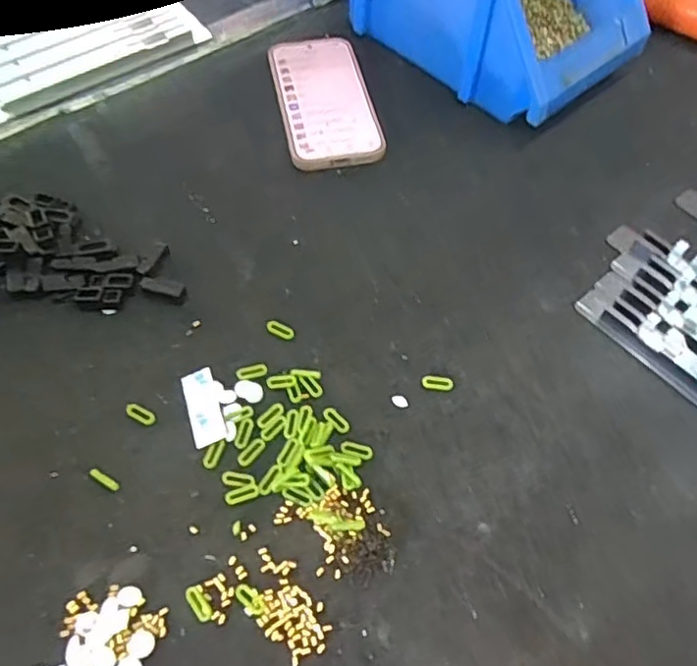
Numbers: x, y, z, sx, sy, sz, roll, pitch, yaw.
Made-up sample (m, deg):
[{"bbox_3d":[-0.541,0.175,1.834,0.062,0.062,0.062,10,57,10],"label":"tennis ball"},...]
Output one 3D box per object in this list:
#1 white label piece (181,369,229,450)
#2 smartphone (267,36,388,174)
[{"bbox_3d":[-0.091,0.046,0.378,0.020,0.004,0.051,-16,60,-11],"label":"white label piece"},{"bbox_3d":[-0.020,-0.205,0.529,0.080,0.010,0.159,-10,59,-8],"label":"smartphone"}]

